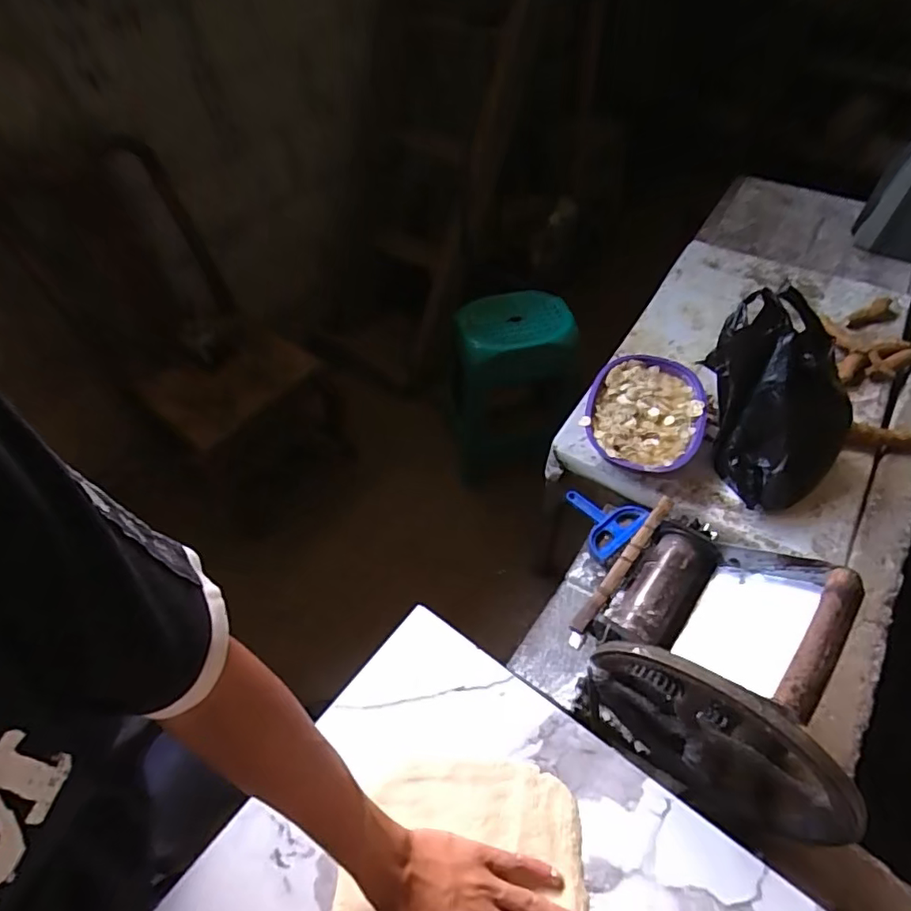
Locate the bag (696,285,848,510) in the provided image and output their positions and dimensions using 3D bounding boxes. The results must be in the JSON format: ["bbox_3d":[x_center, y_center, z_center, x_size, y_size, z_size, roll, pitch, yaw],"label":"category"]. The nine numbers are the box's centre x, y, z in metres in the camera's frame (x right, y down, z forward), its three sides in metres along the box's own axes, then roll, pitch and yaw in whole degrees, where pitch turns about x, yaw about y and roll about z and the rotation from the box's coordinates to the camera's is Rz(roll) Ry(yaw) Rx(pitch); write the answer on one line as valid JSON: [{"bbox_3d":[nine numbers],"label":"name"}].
[{"bbox_3d":[0.580,-0.100,0.961,0.189,0.286,0.264,-16,51,-8],"label":"bag"}]

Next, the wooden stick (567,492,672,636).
[{"bbox_3d":[0.213,0.132,0.677,0.019,0.018,0.226,31,59,27],"label":"wooden stick"}]

